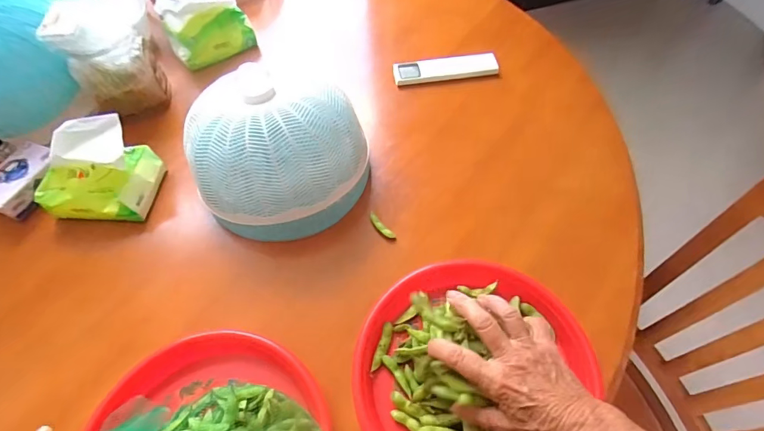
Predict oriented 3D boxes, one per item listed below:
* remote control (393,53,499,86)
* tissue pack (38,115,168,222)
[{"bbox_3d":[0.109,-0.253,0.725,0.176,0.015,0.045,-7,62,-2],"label":"remote control"},{"bbox_3d":[-0.395,-0.057,0.583,0.131,0.099,0.118,-2,59,4],"label":"tissue pack"}]

